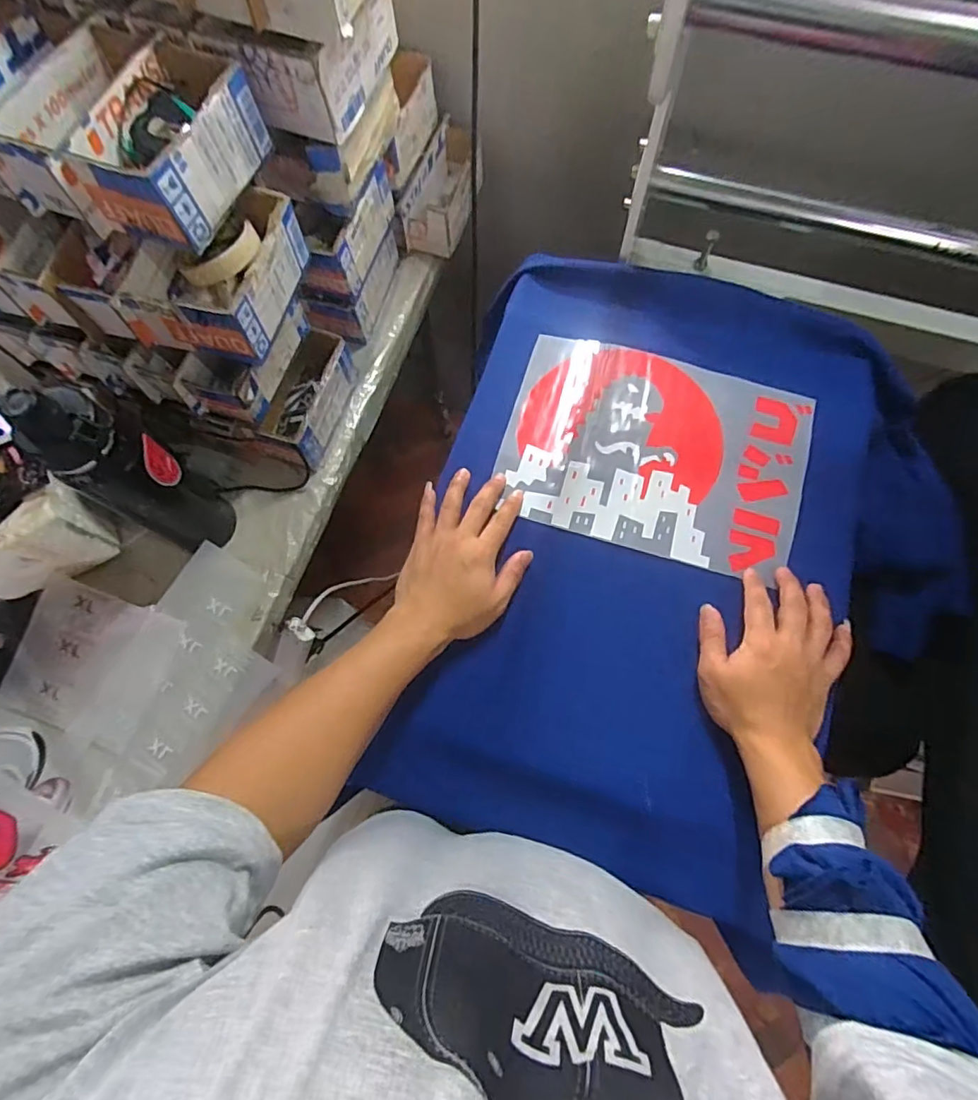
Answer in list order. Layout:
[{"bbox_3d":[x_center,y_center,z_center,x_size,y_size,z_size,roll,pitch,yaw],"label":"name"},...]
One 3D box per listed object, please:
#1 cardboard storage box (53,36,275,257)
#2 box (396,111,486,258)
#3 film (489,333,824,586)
[{"bbox_3d":[-0.286,-0.369,0.489,0.101,0.069,0.174,17,74,6],"label":"cardboard storage box"},{"bbox_3d":[-0.062,-0.513,0.773,0.073,0.081,0.183,20,74,7],"label":"box"},{"bbox_3d":[0.170,-0.103,0.553,0.297,0.010,0.213,16,75,7],"label":"film"}]

